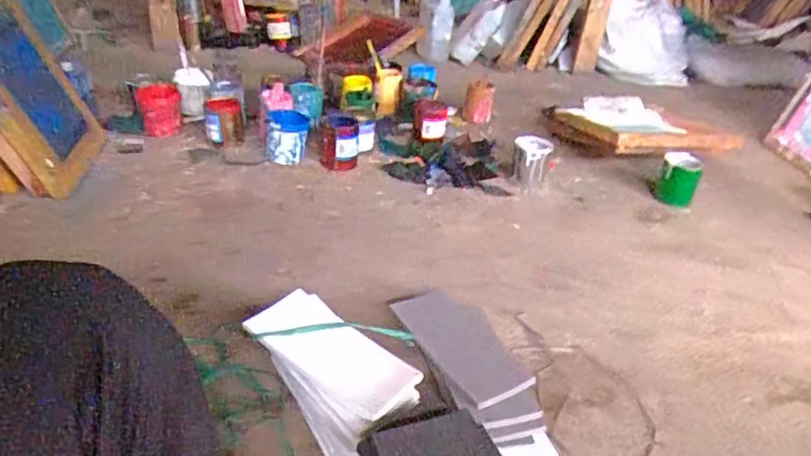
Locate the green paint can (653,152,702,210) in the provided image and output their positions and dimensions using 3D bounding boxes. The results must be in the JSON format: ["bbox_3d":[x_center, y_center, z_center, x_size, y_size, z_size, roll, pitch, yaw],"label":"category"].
[{"bbox_3d":[0.752,-0.132,1.568,0.104,0.129,0.098,4,33,-2],"label":"green paint can"}]

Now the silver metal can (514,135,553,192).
[{"bbox_3d":[0.362,-0.190,1.641,0.104,0.137,0.123,13,33,12],"label":"silver metal can"}]

